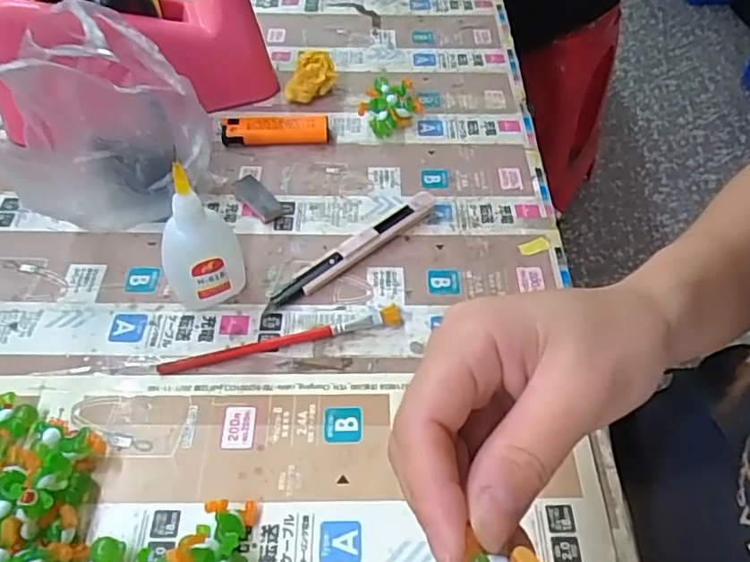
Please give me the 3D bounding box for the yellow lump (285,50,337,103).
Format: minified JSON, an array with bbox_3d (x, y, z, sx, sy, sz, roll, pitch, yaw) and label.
[{"bbox_3d":[-0.051,-0.162,0.491,0.030,0.031,0.035,16,53,12],"label":"yellow lump"}]

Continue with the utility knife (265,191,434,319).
[{"bbox_3d":[-0.013,-0.020,0.396,0.134,0.013,0.015,-33,59,-24],"label":"utility knife"}]

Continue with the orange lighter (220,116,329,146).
[{"bbox_3d":[-0.075,-0.113,0.463,0.079,0.017,0.017,1,52,-1],"label":"orange lighter"}]

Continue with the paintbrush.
[{"bbox_3d":[-0.054,0.034,0.358,0.140,0.006,0.012,-11,53,-10],"label":"paintbrush"}]

